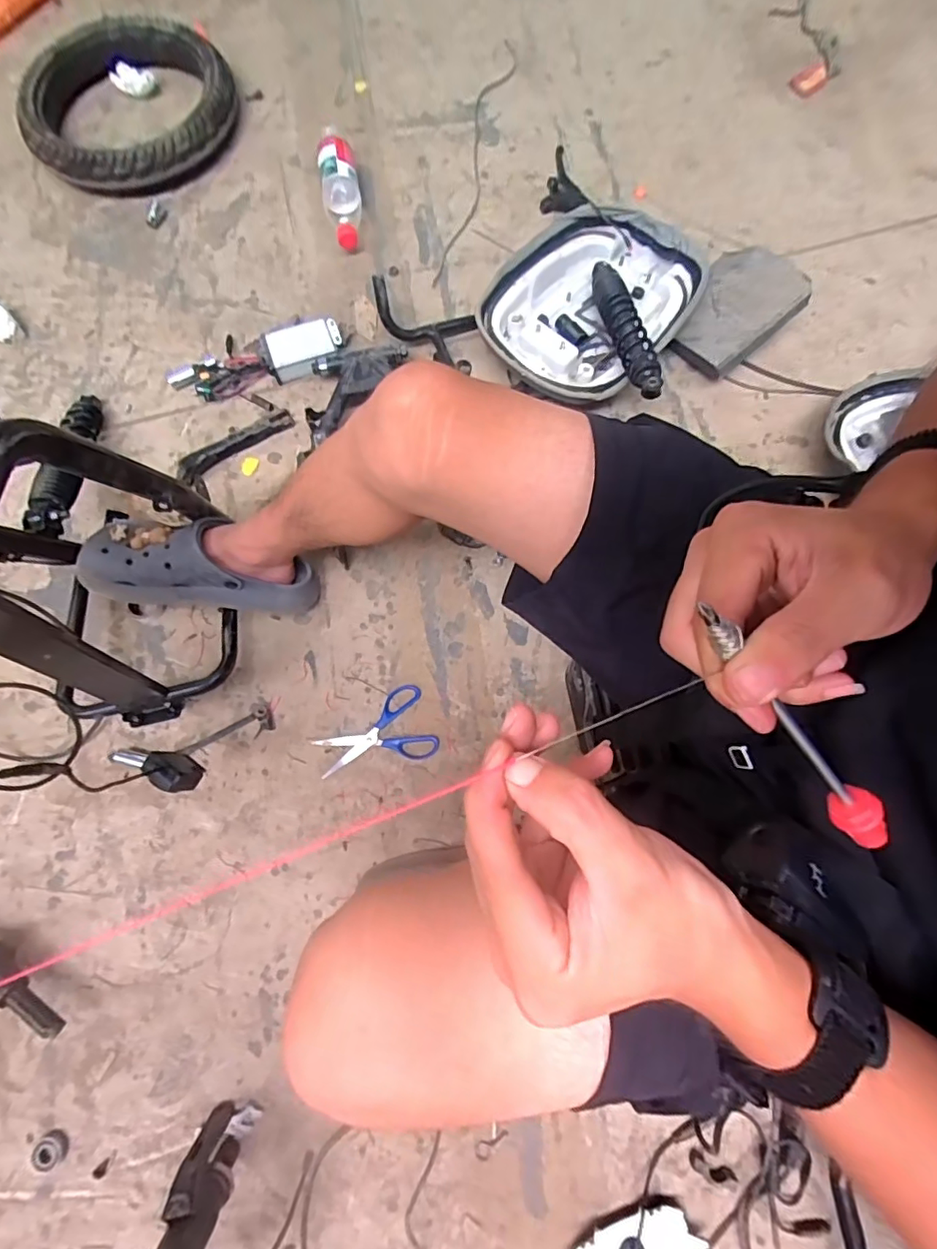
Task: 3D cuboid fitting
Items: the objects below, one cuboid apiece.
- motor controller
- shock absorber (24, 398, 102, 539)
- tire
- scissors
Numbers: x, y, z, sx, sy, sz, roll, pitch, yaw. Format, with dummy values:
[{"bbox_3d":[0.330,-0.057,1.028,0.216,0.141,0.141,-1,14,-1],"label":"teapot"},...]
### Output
[{"bbox_3d":[-0.325,-0.404,0.829,0.265,0.034,0.076,-17,76,-5],"label":"motor controller"},{"bbox_3d":[-0.542,-0.227,0.739,0.046,0.043,0.281,-12,55,-1],"label":"shock absorber"},{"bbox_3d":[-0.536,-0.822,0.865,0.257,0.076,0.311,43,79,9],"label":"tire"},{"bbox_3d":[-0.126,0.151,0.718,0.157,0.005,0.096,-23,78,-4],"label":"scissors"}]

